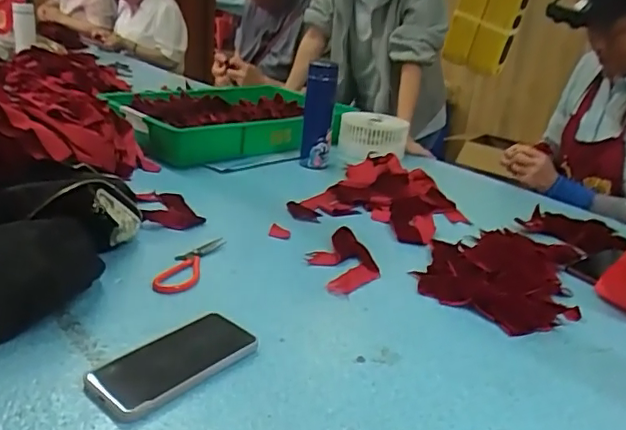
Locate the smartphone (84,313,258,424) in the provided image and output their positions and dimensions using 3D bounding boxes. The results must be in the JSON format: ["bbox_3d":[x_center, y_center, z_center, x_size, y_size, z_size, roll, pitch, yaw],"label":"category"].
[{"bbox_3d":[-0.142,0.147,0.573,0.082,0.012,0.162,23,28,35],"label":"smartphone"}]

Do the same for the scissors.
[{"bbox_3d":[-0.169,0.067,0.768,0.051,0.008,0.159,8,23,6],"label":"scissors"}]

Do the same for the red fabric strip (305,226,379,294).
[{"bbox_3d":[0.043,0.063,0.815,0.089,0.021,0.152,-3,24,-19],"label":"red fabric strip"}]

